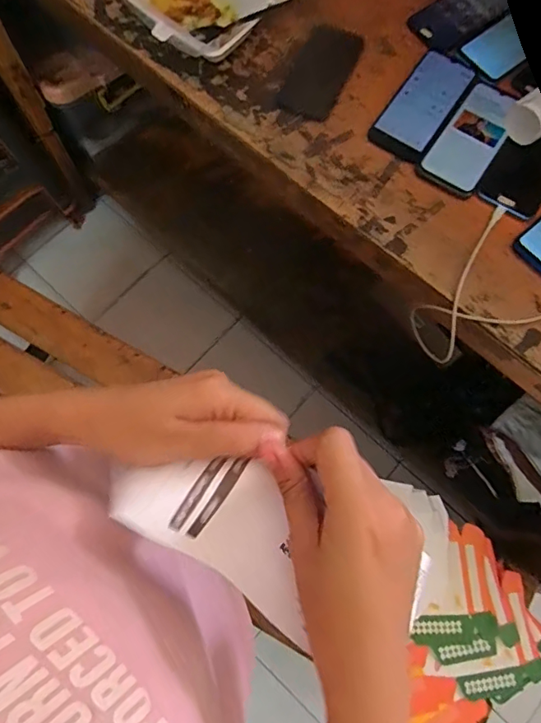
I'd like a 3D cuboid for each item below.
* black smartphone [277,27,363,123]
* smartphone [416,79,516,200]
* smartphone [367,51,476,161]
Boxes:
[{"bbox_3d":[0.068,-0.396,0.663,0.074,0.004,0.148,24,75,6],"label":"black smartphone"},{"bbox_3d":[0.264,-0.294,0.630,0.081,0.007,0.177,34,77,8],"label":"smartphone"},{"bbox_3d":[0.205,-0.343,0.644,0.075,0.009,0.175,34,77,8],"label":"smartphone"}]

